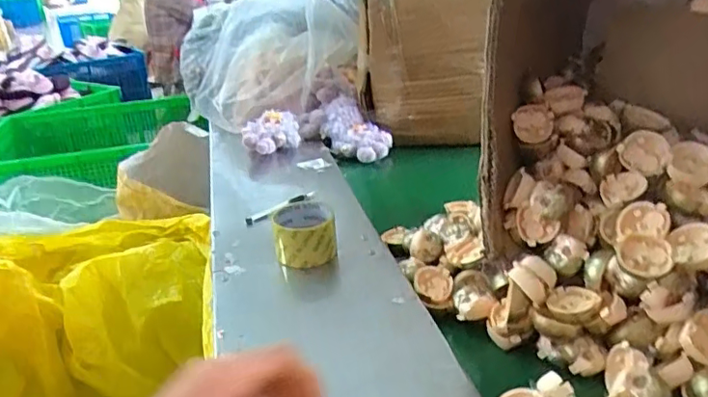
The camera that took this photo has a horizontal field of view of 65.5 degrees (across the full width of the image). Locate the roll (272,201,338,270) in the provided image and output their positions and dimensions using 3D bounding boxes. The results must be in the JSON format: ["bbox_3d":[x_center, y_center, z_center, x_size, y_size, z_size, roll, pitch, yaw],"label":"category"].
[{"bbox_3d":[-0.068,0.055,0.768,0.084,0.067,0.084,-7,25,-5],"label":"roll"}]

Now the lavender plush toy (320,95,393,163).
[{"bbox_3d":[0.004,-0.151,1.178,0.180,0.087,0.109,17,32,38],"label":"lavender plush toy"}]

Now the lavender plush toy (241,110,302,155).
[{"bbox_3d":[-0.176,-0.140,1.161,0.120,0.058,0.107,-2,25,4],"label":"lavender plush toy"}]

